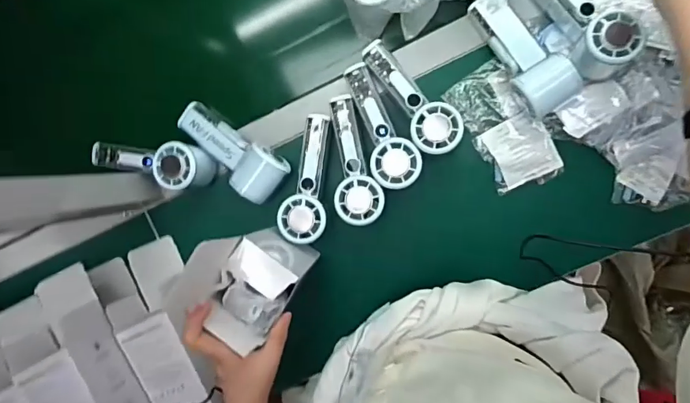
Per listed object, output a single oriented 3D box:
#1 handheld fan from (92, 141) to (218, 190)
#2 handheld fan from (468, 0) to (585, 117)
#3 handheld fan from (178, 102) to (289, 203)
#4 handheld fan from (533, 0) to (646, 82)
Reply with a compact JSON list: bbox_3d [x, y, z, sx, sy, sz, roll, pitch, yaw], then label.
[{"bbox_3d":[-0.243,-0.053,0.598,0.159,0.064,0.059,10,97,21],"label":"handheld fan"},{"bbox_3d":[0.202,-0.174,0.523,0.065,0.047,0.154,-34,91,9],"label":"handheld fan"},{"bbox_3d":[-0.142,-0.068,0.575,0.153,0.045,0.062,43,99,1],"label":"handheld fan"},{"bbox_3d":[0.258,-0.210,0.510,0.056,0.066,0.155,-37,77,9],"label":"handheld fan"}]

